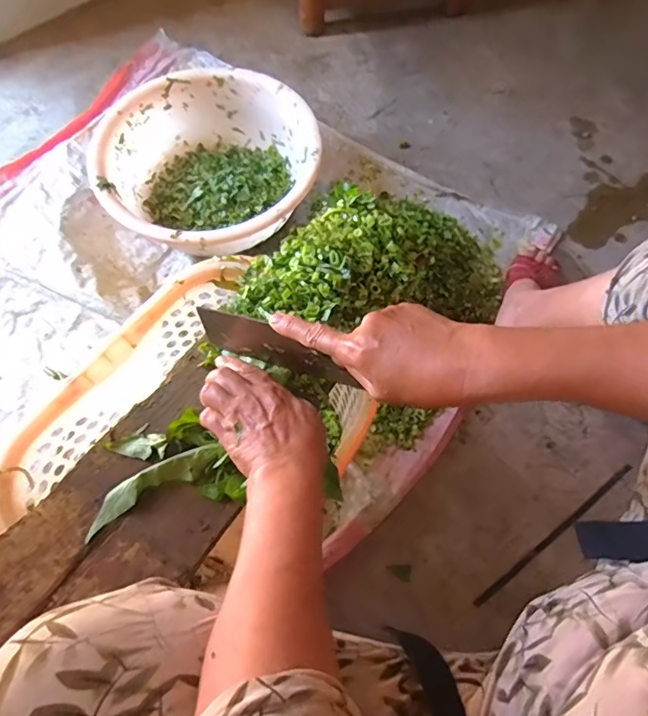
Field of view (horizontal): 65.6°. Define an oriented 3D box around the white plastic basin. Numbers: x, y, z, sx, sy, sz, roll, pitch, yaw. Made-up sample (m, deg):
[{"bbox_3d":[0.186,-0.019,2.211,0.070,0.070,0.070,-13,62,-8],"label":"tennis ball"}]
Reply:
[{"bbox_3d":[-0.191,-0.307,0.860,0.348,0.136,0.347,0,67,0],"label":"white plastic basin"}]

